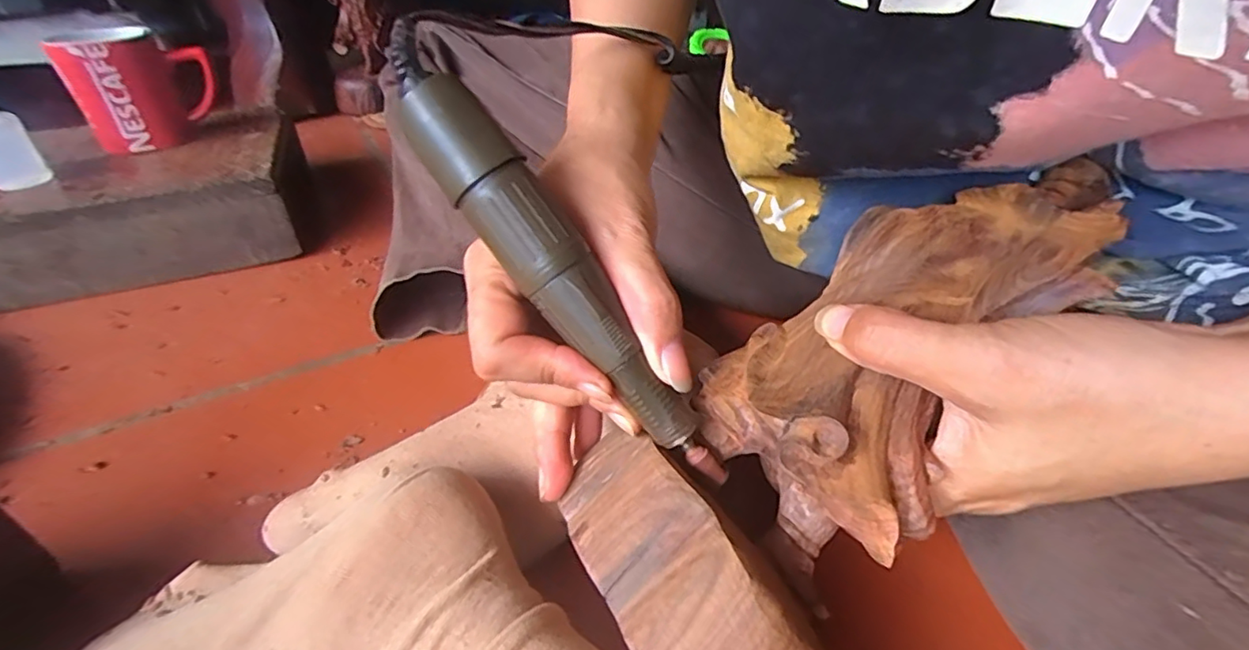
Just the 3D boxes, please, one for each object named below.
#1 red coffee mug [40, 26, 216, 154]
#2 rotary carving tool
[{"bbox_3d":[-0.438,-0.219,0.527,0.110,0.095,0.095,-27,43,-30],"label":"red coffee mug"},{"bbox_3d":[-0.022,-0.018,0.191,0.021,0.175,0.022,-28,12,46],"label":"rotary carving tool"}]

